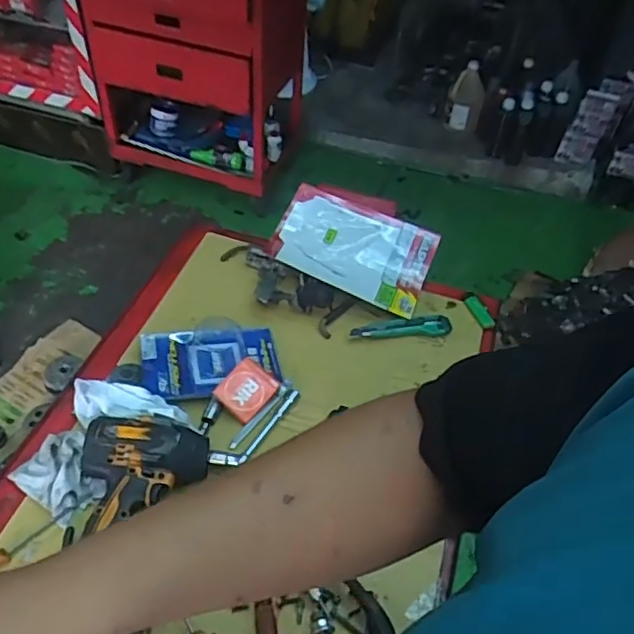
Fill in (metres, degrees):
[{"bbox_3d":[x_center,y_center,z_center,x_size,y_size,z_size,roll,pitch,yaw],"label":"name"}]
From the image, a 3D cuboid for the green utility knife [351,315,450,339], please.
[{"bbox_3d":[0.141,0.019,1.038,0.170,0.017,0.037,-6,47,-11],"label":"green utility knife"}]

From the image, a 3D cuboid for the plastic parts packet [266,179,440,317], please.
[{"bbox_3d":[0.067,-0.123,1.099,0.272,0.052,0.183,26,61,3],"label":"plastic parts packet"}]

